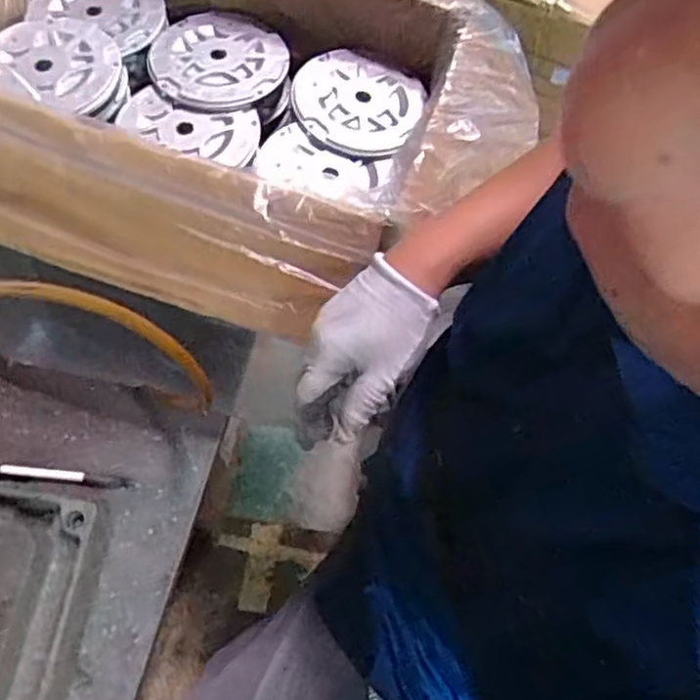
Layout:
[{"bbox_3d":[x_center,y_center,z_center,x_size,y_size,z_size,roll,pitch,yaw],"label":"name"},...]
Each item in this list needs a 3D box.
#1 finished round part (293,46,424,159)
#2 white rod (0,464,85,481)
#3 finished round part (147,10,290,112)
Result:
[{"bbox_3d":[0.007,-0.245,0.691,0.124,0.009,0.123,27,69,8],"label":"finished round part"},{"bbox_3d":[-0.300,0.119,0.688,0.079,0.011,0.009,5,67,0],"label":"white rod"},{"bbox_3d":[-0.131,-0.292,0.705,0.131,0.009,0.129,16,68,4],"label":"finished round part"}]

